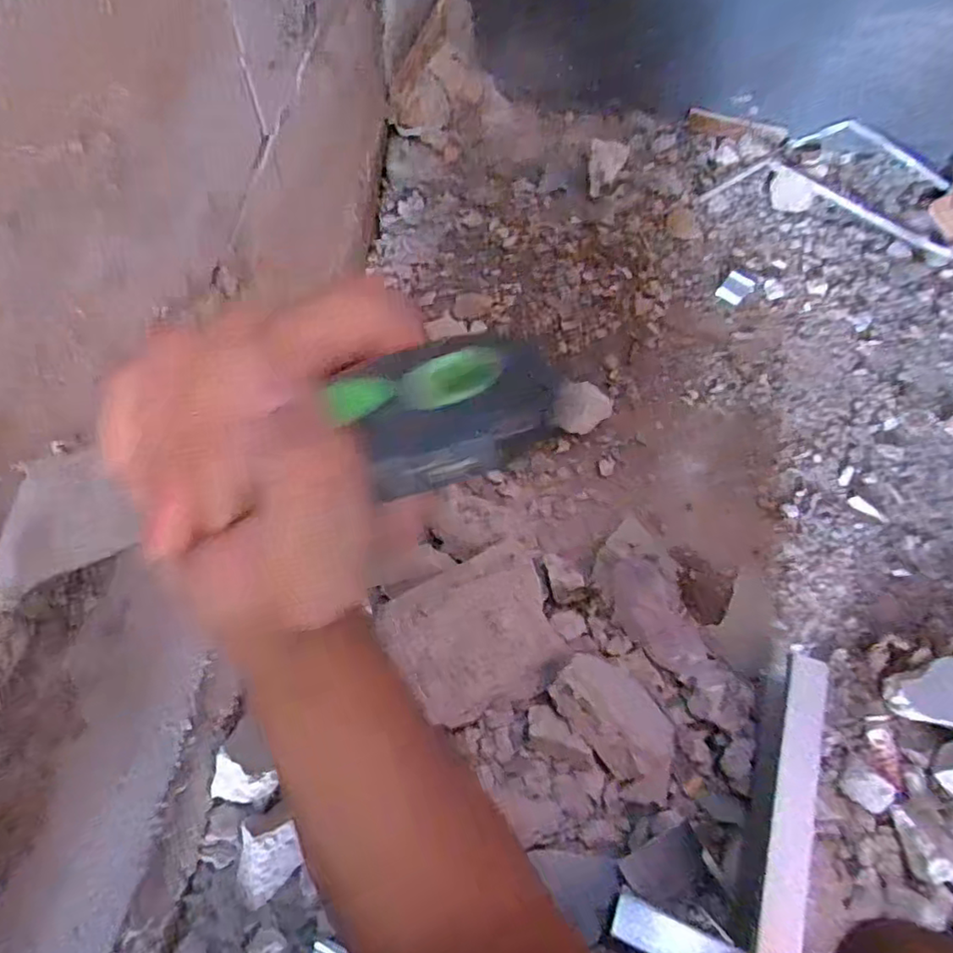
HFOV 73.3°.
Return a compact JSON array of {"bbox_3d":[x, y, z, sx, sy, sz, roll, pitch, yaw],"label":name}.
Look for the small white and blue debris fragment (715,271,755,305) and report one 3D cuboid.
[{"bbox_3d":[0.385,-0.279,0.952,0.040,0.011,0.057,40,72,14],"label":"small white and blue debris fragment"}]

